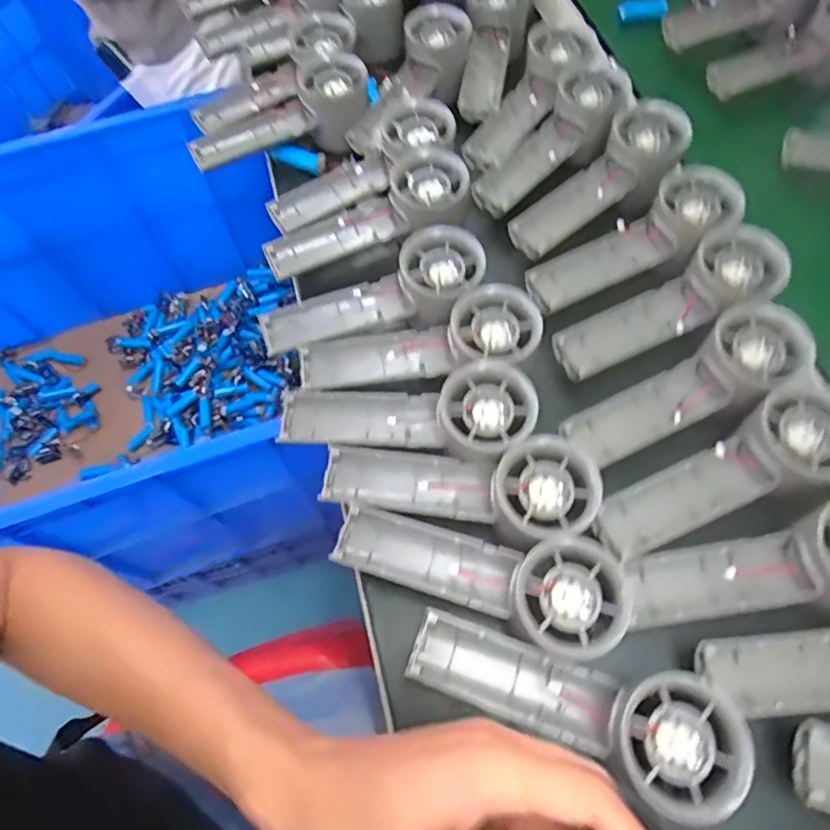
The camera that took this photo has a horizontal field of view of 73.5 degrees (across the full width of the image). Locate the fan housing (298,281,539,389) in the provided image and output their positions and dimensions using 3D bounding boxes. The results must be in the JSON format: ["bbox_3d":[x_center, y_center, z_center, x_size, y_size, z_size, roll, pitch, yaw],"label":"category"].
[{"bbox_3d":[0.002,-0.042,0.372,0.156,0.032,0.050,-14,65,9],"label":"fan housing"}]

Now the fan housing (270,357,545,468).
[{"bbox_3d":[-0.006,0.001,0.350,0.156,0.030,0.055,-3,64,14],"label":"fan housing"}]

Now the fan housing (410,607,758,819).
[{"bbox_3d":[0.077,0.146,0.284,0.161,0.036,0.055,13,66,21],"label":"fan housing"}]

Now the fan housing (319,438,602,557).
[{"bbox_3d":[0.025,0.044,0.332,0.157,0.033,0.055,3,65,16],"label":"fan housing"}]

